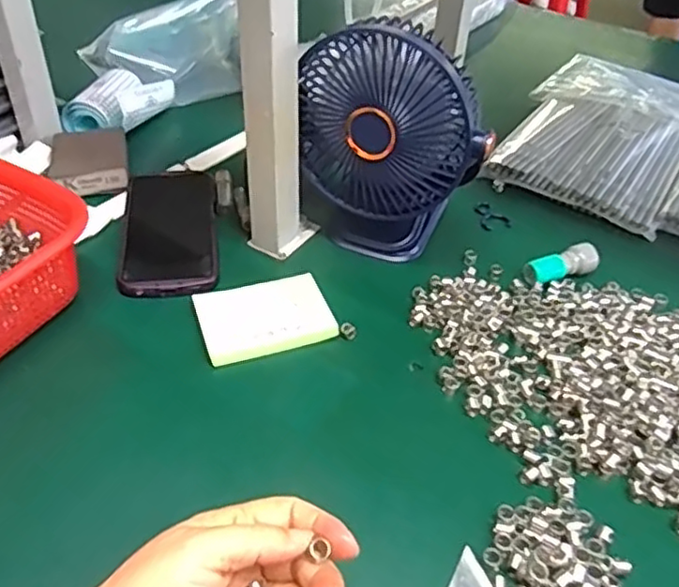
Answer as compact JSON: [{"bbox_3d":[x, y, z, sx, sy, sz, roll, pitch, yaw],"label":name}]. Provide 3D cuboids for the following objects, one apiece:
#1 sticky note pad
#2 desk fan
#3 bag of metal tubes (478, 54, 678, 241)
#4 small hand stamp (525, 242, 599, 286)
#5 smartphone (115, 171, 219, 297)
[{"bbox_3d":[-0.056,0.016,0.486,0.092,0.018,0.067,-12,41,-17],"label":"sticky note pad"},{"bbox_3d":[0.036,-0.114,0.519,0.133,0.190,0.093,2,39,-1],"label":"desk fan"},{"bbox_3d":[0.295,-0.184,0.736,0.186,0.038,0.317,24,44,24],"label":"bag of metal tubes"},{"bbox_3d":[0.184,-0.023,0.546,0.063,0.021,0.022,-11,41,-15],"label":"small hand stamp"},{"bbox_3d":[-0.148,-0.056,0.573,0.080,0.016,0.171,-5,40,-9],"label":"smartphone"}]

